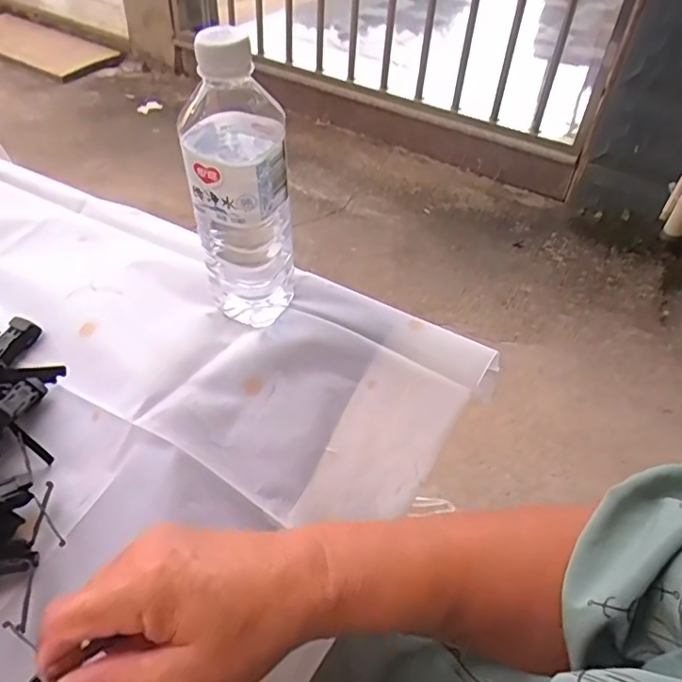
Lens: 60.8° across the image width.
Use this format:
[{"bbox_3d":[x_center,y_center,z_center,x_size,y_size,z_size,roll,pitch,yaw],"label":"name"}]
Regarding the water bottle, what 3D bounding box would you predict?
[{"bbox_3d":[-0.069,-0.105,0.412,0.074,0.204,0.067,1,46,-6],"label":"water bottle"}]

